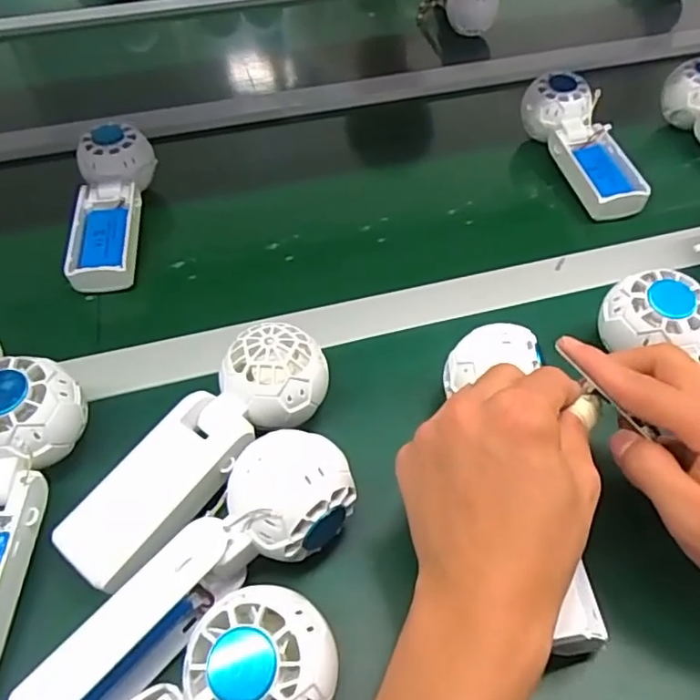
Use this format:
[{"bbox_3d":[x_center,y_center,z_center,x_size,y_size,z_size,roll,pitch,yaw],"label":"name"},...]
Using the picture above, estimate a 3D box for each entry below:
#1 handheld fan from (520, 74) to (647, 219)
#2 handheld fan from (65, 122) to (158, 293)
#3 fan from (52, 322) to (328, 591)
[{"bbox_3d":[0.207,-0.182,0.543,0.063,0.059,0.153,-5,51,-7],"label":"handheld fan"},{"bbox_3d":[-0.200,-0.122,0.504,0.064,0.052,0.162,-6,51,-7],"label":"handheld fan"},{"bbox_3d":[-0.081,0.051,0.335,0.054,0.057,0.172,36,58,24],"label":"fan"}]

